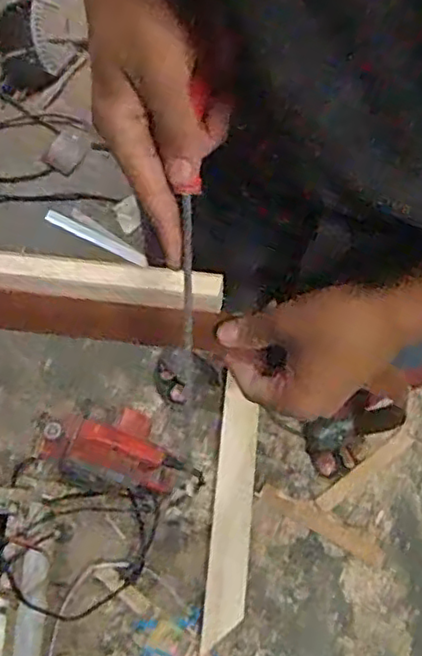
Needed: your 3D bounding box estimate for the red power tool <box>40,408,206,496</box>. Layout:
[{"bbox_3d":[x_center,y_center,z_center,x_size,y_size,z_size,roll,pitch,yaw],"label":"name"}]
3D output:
[{"bbox_3d":[-0.175,0.219,1.246,0.322,0.112,0.141,16,72,6],"label":"red power tool"}]

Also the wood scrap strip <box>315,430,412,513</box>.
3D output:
[{"bbox_3d":[0.305,0.281,1.282,0.233,0.016,0.031,-35,74,-10],"label":"wood scrap strip"}]

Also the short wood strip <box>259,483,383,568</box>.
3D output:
[{"bbox_3d":[0.213,0.374,1.248,0.255,0.008,0.046,29,74,10],"label":"short wood strip"}]

